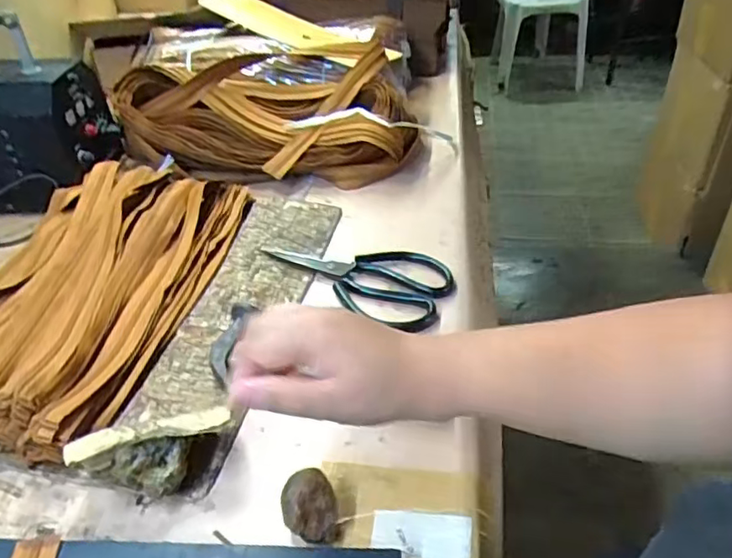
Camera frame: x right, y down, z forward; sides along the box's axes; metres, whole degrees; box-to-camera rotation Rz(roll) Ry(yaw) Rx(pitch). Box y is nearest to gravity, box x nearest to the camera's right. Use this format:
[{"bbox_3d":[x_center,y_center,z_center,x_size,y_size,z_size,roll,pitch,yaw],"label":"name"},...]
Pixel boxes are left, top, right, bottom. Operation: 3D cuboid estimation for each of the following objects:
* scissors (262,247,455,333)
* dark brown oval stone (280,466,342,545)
[{"bbox_3d":[-0.010,-0.012,0.630,0.201,0.022,0.096,17,44,23],"label":"scissors"},{"bbox_3d":[-0.039,0.157,0.418,0.038,0.032,0.043,-7,39,-5],"label":"dark brown oval stone"}]

